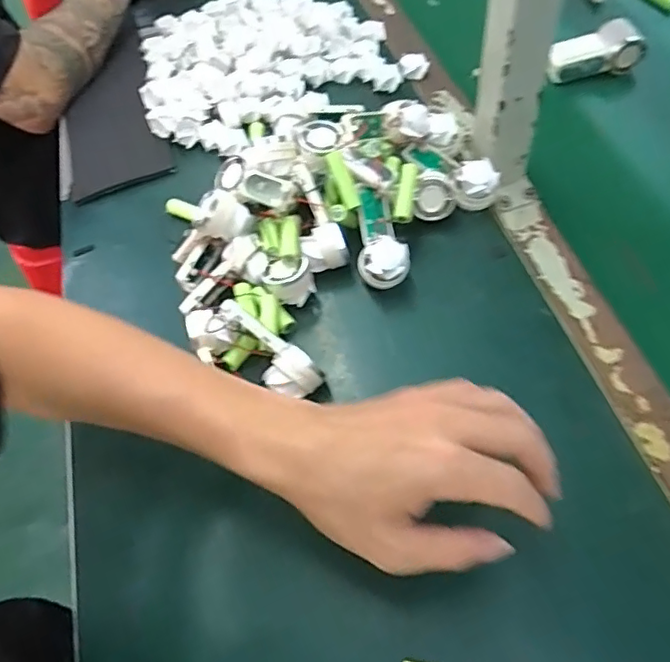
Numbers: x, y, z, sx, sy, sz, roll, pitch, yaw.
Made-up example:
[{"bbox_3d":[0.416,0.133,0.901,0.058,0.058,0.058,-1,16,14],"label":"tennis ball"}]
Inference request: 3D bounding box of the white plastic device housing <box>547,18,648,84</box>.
[{"bbox_3d":[0.277,-0.293,0.596,0.099,0.041,0.045,-19,59,-4],"label":"white plastic device housing"}]

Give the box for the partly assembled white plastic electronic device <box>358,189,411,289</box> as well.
[{"bbox_3d":[0.039,-0.077,0.480,0.041,0.040,0.087,-7,59,6],"label":"partly assembled white plastic electronic device"}]

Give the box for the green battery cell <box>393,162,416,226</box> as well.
[{"bbox_3d":[0.061,-0.117,0.476,0.015,0.015,0.052,8,78,9],"label":"green battery cell"}]

